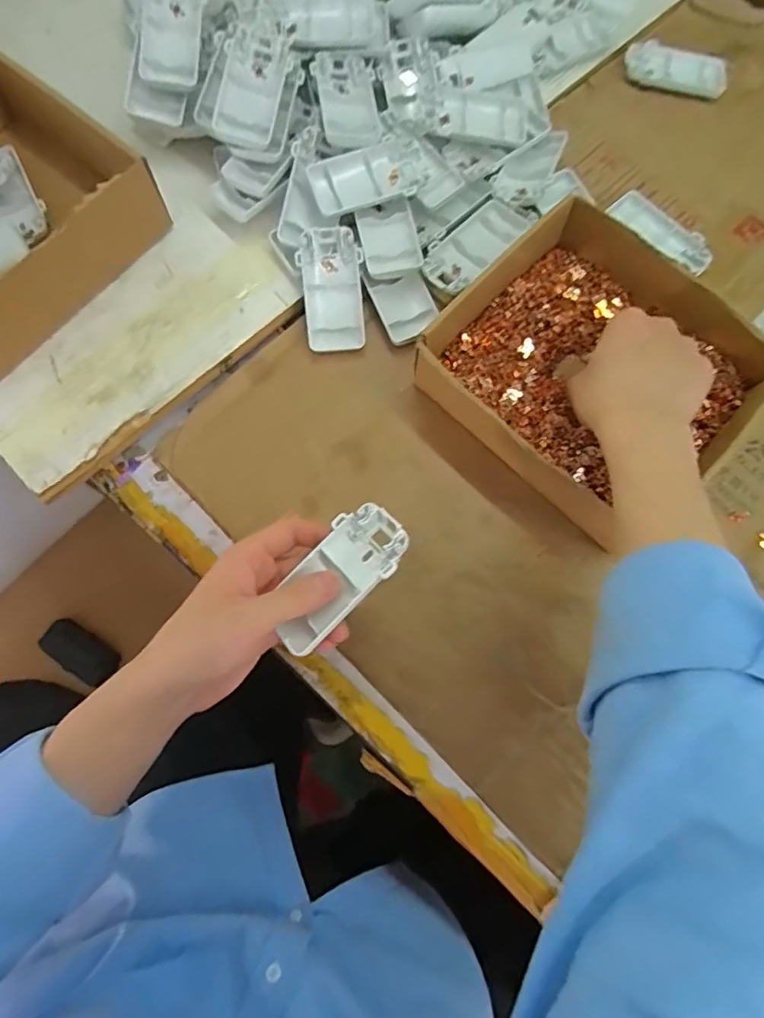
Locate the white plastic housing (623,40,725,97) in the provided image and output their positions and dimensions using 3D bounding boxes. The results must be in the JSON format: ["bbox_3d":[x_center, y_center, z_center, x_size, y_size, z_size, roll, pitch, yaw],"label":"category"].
[{"bbox_3d":[0.287,-0.430,0.565,0.096,0.008,0.047,12,75,2],"label":"white plastic housing"}]

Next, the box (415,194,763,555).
[{"bbox_3d":[0.159,-0.098,0.432,0.211,0.060,0.186,44,81,7],"label":"box"}]

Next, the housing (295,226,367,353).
[{"bbox_3d":[-0.041,-0.179,0.474,0.049,0.015,0.097,-6,92,-2],"label":"housing"}]

